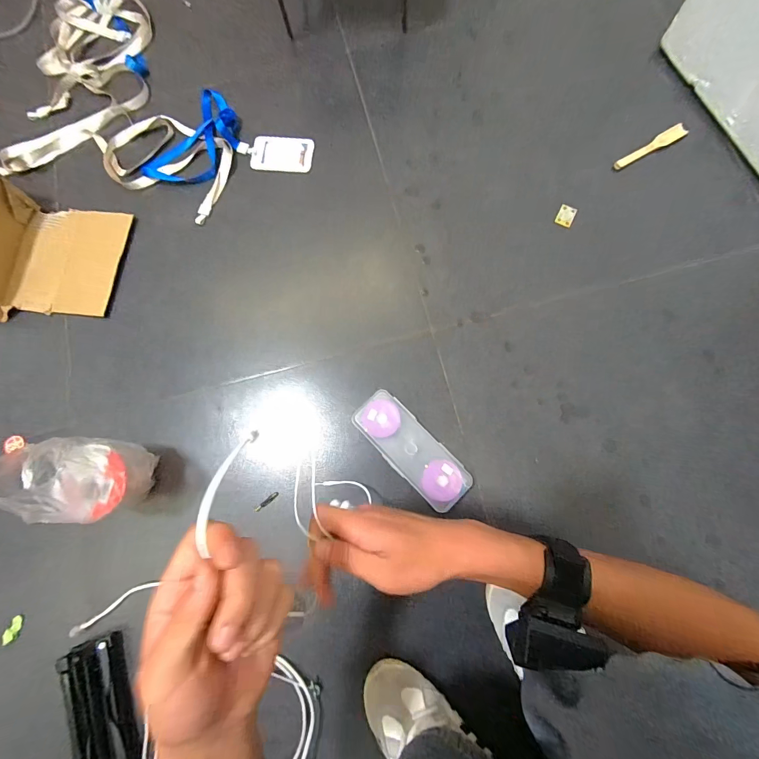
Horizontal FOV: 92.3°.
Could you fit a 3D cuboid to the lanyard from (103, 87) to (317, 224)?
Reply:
[{"bbox_3d":[-0.316,-0.408,0.656,0.343,0.027,0.233,29,82,6],"label":"lanyard"}]

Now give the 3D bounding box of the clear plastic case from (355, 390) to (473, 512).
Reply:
[{"bbox_3d":[0.048,0.104,0.547,0.192,0.028,0.075,44,84,8],"label":"clear plastic case"}]

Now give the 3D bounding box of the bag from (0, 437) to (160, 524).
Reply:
[{"bbox_3d":[-0.367,0.125,0.460,0.090,0.216,0.099,-2,78,4],"label":"bag"}]

